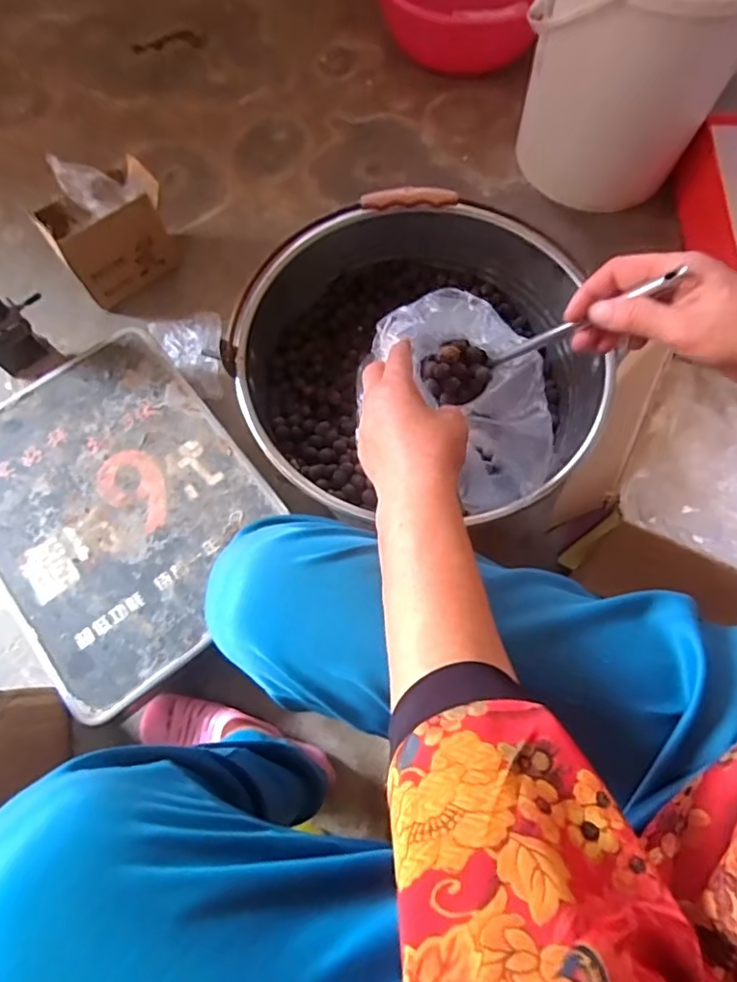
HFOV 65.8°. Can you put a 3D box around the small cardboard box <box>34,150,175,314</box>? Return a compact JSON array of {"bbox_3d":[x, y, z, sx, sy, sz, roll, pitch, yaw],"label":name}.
[{"bbox_3d":[-0.371,-0.372,0.832,0.165,0.156,0.090,-41,77,-12],"label":"small cardboard box"}]

